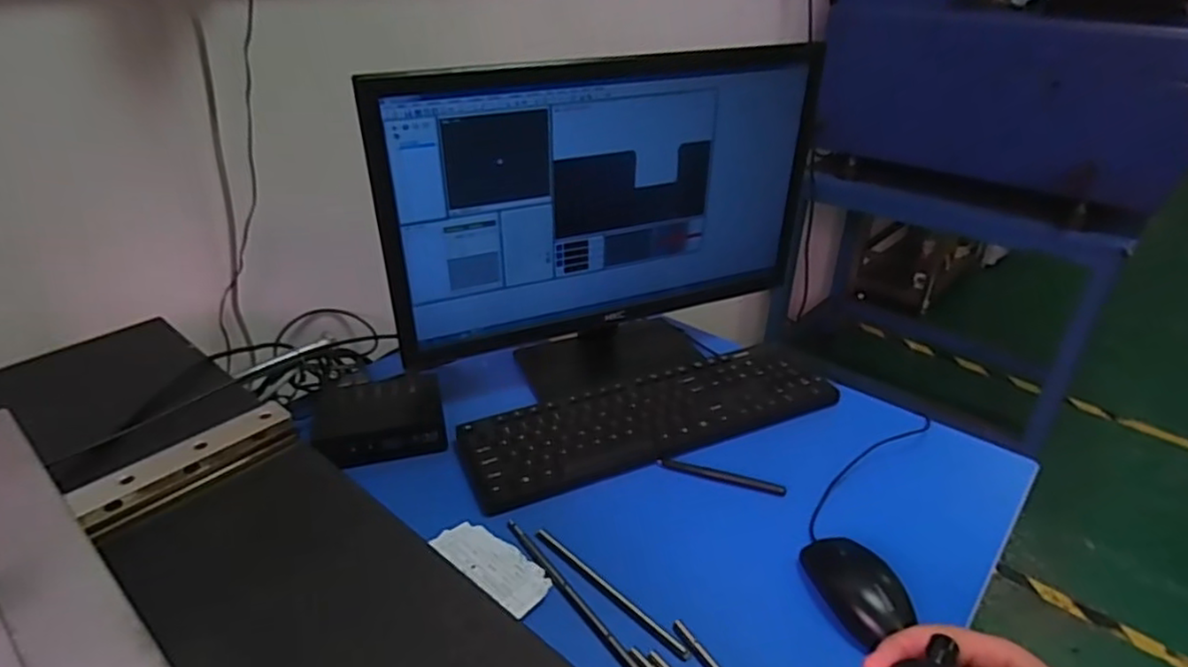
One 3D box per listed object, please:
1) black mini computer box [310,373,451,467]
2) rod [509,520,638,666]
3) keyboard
[{"bbox_3d":[-0.235,0.095,0.728,0.132,0.042,0.108,-8,31,-15],"label":"black mini computer box"},{"bbox_3d":[-0.013,0.229,0.556,0.010,0.004,0.224,-20,36,-31],"label":"rod"},{"bbox_3d":[0.069,0.092,0.756,0.432,0.033,0.125,-12,32,-21],"label":"keyboard"}]

